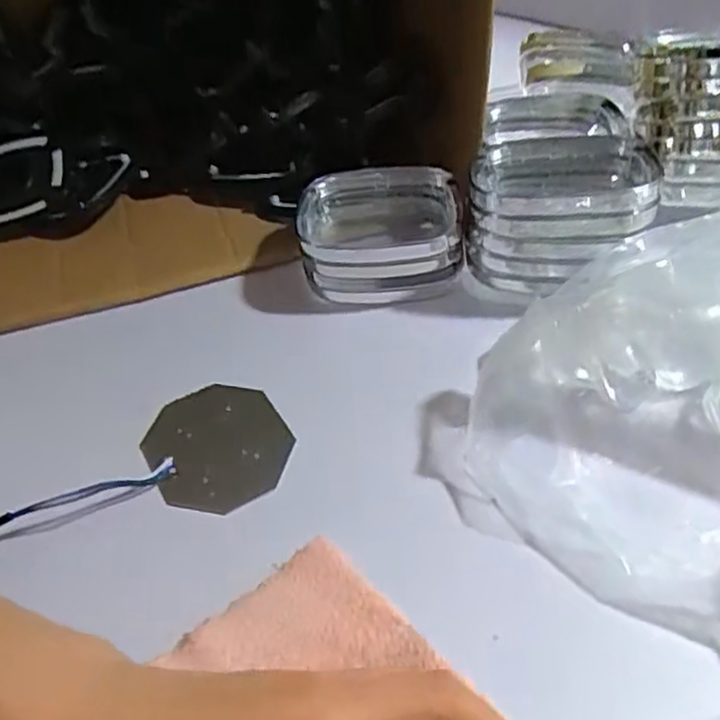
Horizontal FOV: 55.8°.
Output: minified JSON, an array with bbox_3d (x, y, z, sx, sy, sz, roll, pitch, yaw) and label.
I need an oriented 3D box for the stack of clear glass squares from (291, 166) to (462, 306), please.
[{"bbox_3d":[0.016,-0.090,0.510,0.121,0.066,0.098,-5,42,3],"label":"stack of clear glass squares"}]

